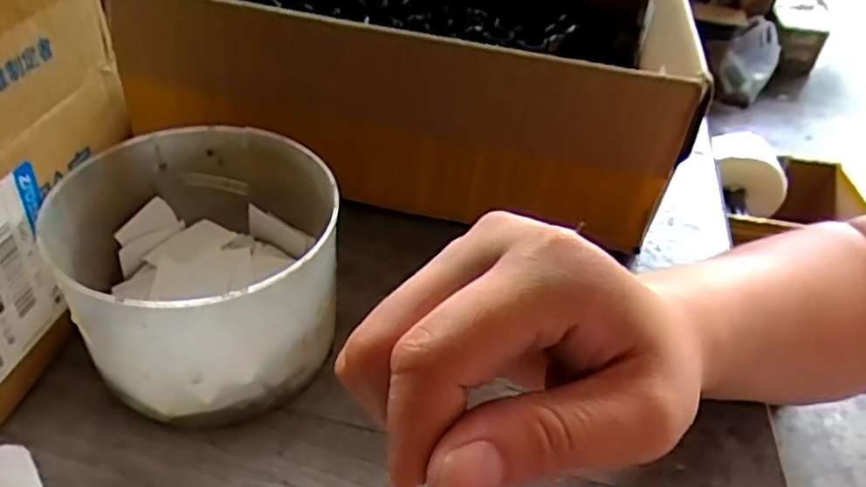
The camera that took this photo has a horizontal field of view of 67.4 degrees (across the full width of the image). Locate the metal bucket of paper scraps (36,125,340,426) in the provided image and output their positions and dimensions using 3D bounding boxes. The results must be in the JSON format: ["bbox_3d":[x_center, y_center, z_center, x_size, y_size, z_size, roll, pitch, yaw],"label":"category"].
[{"bbox_3d":[-0.102,0.013,0.290,0.109,0.080,0.112,4,40,-4],"label":"metal bucket of paper scraps"}]

